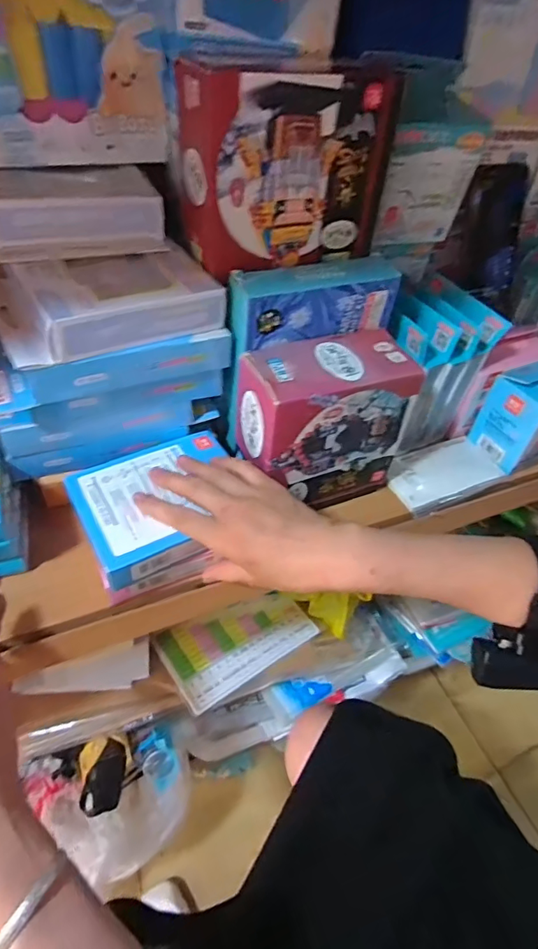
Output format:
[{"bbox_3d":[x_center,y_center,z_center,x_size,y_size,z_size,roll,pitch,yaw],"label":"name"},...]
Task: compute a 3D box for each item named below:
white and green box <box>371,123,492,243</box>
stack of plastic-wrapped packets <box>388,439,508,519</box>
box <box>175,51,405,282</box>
[{"bbox_3d":[0.144,-0.261,0.452,0.087,0.103,0.013,-10,56,-10],"label":"white and green box"},{"bbox_3d":[0.189,-0.003,0.542,0.132,0.011,0.076,-20,50,-25],"label":"stack of plastic-wrapped packets"},{"bbox_3d":[0.012,-0.240,0.383,0.159,0.132,0.056,-12,48,-19],"label":"box"}]

